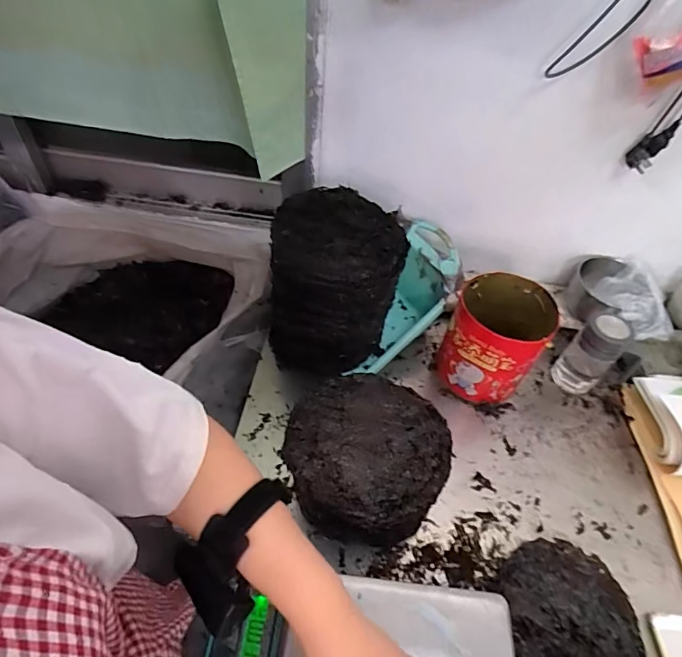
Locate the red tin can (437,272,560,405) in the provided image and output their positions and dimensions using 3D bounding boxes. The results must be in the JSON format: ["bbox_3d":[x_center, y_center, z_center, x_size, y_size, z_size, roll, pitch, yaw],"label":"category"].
[{"bbox_3d":[0.274,0.020,0.804,0.152,0.179,0.166,2,49,-2],"label":"red tin can"}]

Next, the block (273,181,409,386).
[{"bbox_3d":[-0.008,-0.066,0.774,0.204,0.269,0.188,14,49,8],"label":"block"}]

